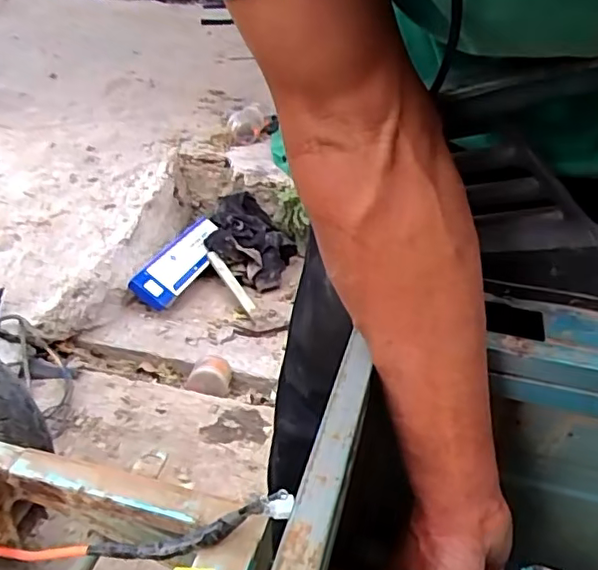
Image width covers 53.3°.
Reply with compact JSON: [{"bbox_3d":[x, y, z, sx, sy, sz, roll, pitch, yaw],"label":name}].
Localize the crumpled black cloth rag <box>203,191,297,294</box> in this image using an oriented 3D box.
[{"bbox_3d":[-0.131,-0.121,1.619,0.225,0.141,0.300,1,31,-5],"label":"crumpled black cloth rag"}]

